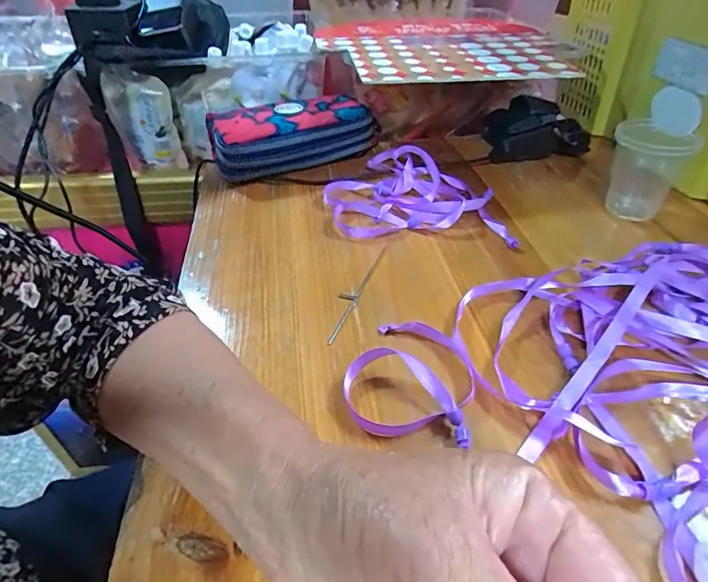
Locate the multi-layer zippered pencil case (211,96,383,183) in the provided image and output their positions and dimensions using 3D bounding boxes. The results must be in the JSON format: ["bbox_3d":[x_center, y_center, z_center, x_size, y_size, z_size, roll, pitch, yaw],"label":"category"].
[{"bbox_3d":[-0.069,-0.176,0.518,0.179,0.059,0.079,-18,42,-12],"label":"multi-layer zippered pencil case"}]

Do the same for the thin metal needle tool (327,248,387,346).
[{"bbox_3d":[0.001,-0.003,0.358,0.016,0.004,0.122,16,43,17],"label":"thin metal needle tool"}]

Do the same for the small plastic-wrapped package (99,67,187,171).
[{"bbox_3d":[-0.261,-0.213,0.569,0.078,0.122,0.024,5,41,6],"label":"small plastic-wrapped package"}]

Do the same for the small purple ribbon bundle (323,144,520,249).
[{"bbox_3d":[0.055,-0.098,0.447,0.164,0.028,0.137,1,41,1],"label":"small purple ribbon bundle"}]

